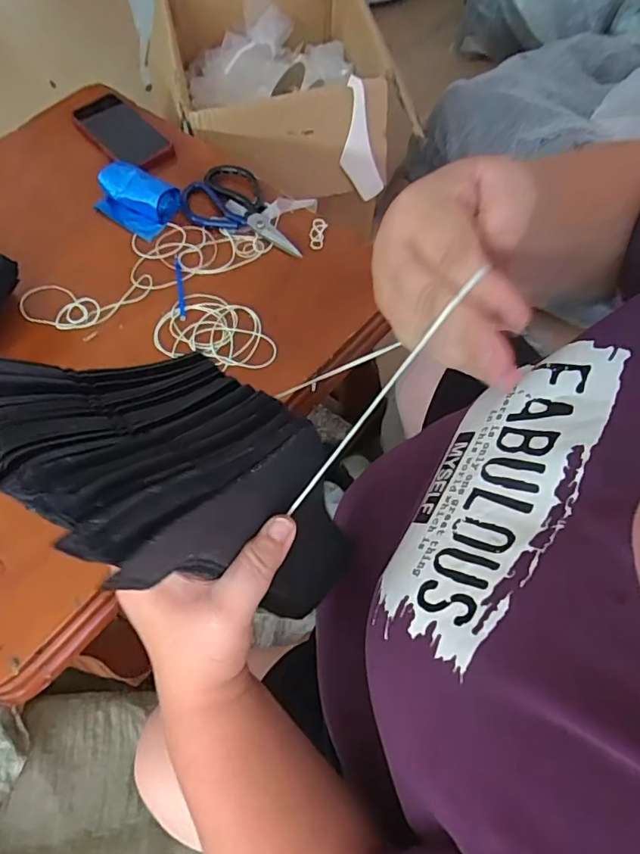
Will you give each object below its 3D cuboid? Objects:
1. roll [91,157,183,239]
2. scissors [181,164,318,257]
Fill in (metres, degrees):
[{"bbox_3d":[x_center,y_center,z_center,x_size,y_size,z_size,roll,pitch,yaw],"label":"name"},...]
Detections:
[{"bbox_3d":[-0.244,-0.303,0.690,0.119,0.037,0.075,33,71,17],"label":"roll"},{"bbox_3d":[-0.093,-0.292,0.694,0.179,0.014,0.106,19,67,12],"label":"scissors"}]

